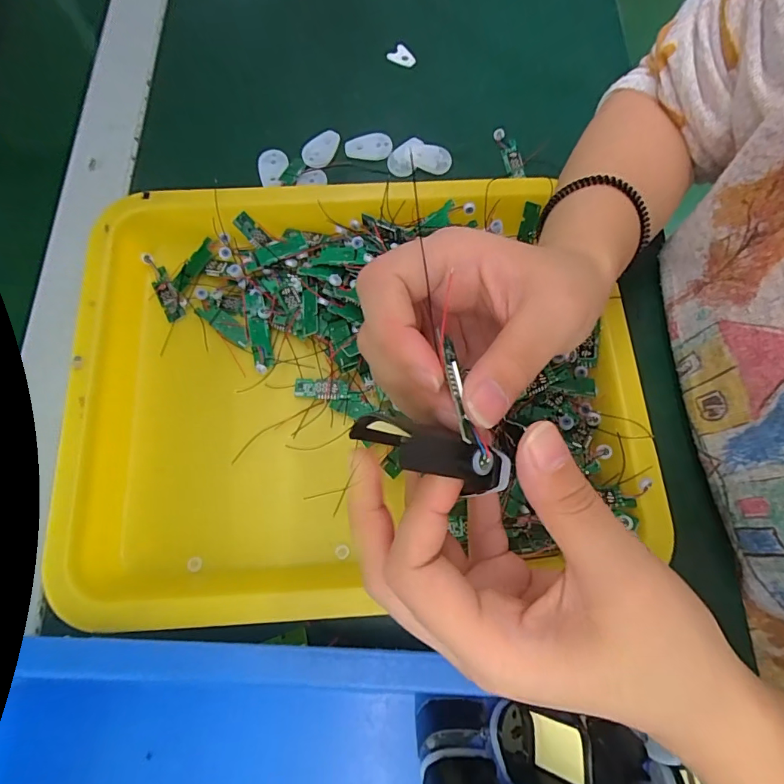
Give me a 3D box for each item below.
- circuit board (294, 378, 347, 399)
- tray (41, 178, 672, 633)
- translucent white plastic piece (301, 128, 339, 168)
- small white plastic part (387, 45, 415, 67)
[{"bbox_3d":[-0.045,-0.002,0.285,0.034,0.005,0.013,9,72,3],"label":"circuit board"},{"bbox_3d":[-0.041,-0.009,0.273,0.357,0.038,0.256,-4,72,-1],"label":"tray"},{"bbox_3d":[-0.052,-0.188,0.346,0.034,0.007,0.022,-35,76,-11],"label":"translucent white plastic piece"},{"bbox_3d":[0.008,-0.282,0.376,0.023,0.008,0.013,18,73,8],"label":"small white plastic part"}]

